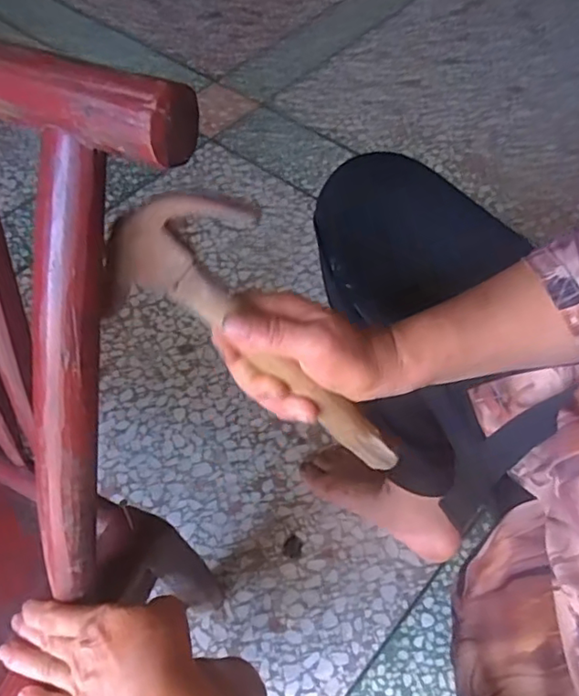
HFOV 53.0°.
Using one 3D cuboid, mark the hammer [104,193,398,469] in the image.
[{"bbox_3d":[-0.010,0.002,0.360,0.232,0.073,0.067,44,61,-20],"label":"hammer"}]

